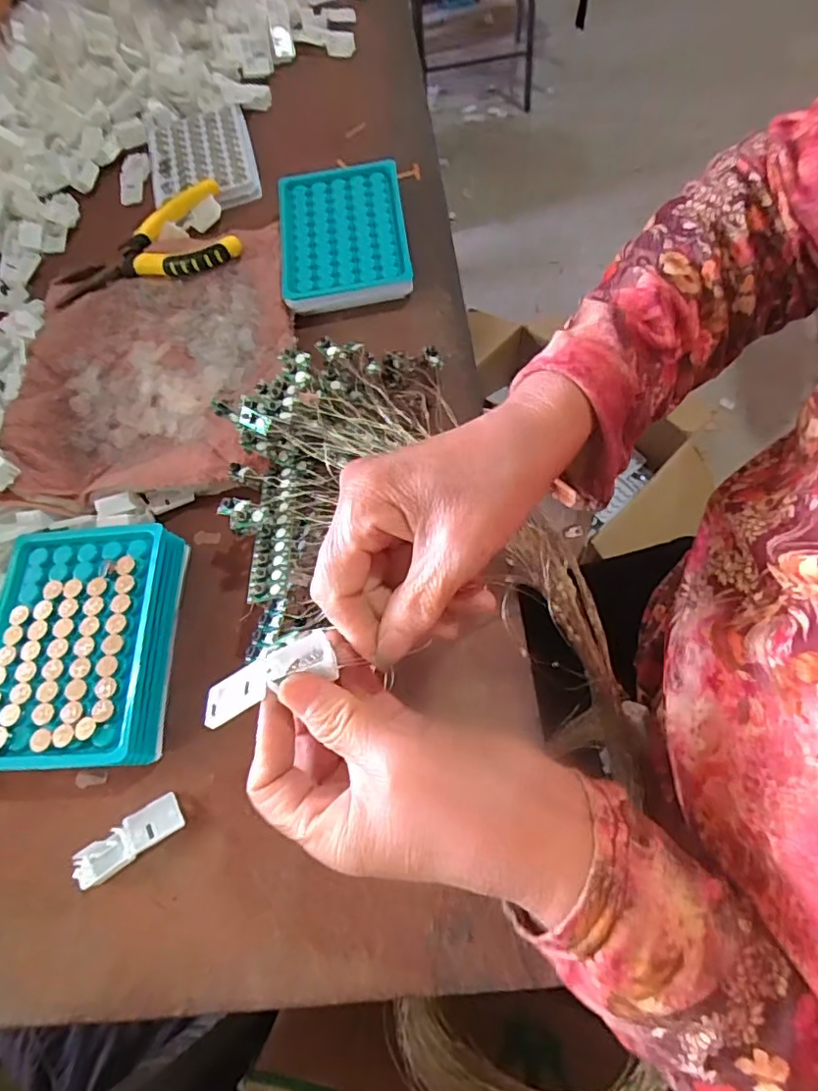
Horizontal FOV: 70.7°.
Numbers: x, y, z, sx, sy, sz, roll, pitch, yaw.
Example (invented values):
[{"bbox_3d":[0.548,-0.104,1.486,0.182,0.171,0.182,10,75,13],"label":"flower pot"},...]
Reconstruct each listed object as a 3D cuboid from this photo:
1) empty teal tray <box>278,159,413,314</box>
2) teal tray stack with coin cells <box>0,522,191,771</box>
[{"bbox_3d":[-0.050,-0.236,0.437,0.093,0.019,0.124,-7,67,-3],"label":"empty teal tray"},{"bbox_3d":[-0.188,0.055,0.327,0.101,0.031,0.133,-5,67,4],"label":"teal tray stack with coin cells"}]

